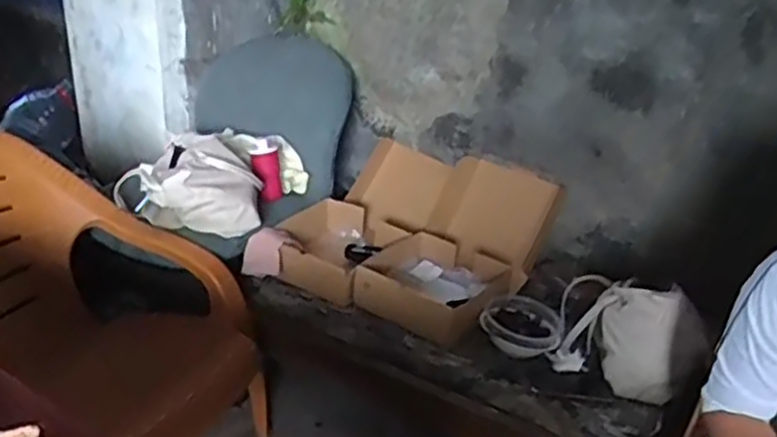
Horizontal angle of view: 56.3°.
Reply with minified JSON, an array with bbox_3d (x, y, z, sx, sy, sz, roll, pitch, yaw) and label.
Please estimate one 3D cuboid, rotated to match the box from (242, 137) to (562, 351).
[{"bbox_3d":[0.068,-0.003,1.799,0.567,0.212,0.652,17,29,24],"label":"box"}]

